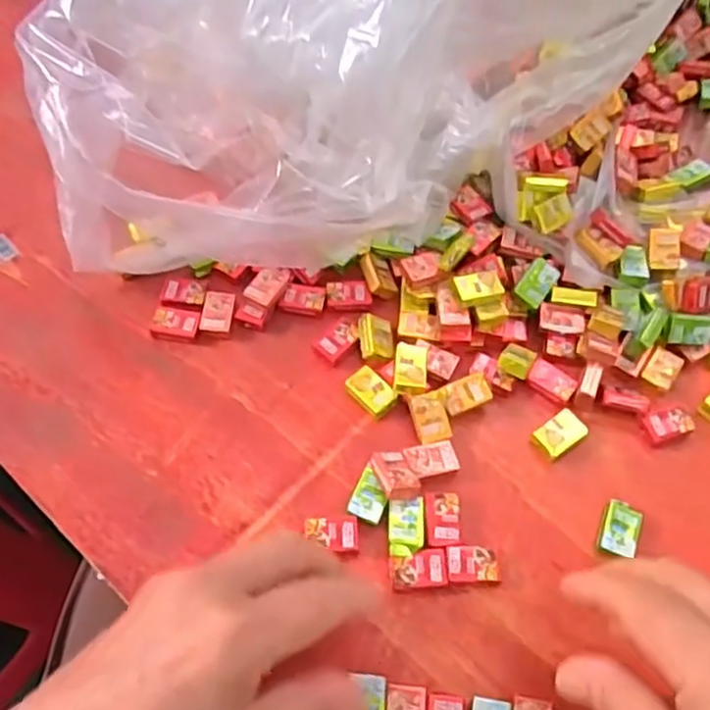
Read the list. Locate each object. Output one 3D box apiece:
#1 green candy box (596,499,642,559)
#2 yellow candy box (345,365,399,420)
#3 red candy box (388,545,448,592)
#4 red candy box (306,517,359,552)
[{"bbox_3d":[0.130,0.086,0.337,0.019,0.010,0.028,20,61,9],"label":"green candy box"},{"bbox_3d":[0.009,0.020,0.367,0.026,0.006,0.018,42,67,19],"label":"yellow candy box"},{"bbox_3d":[0.030,0.100,0.320,0.026,0.010,0.019,0,60,-3],"label":"red candy box"},{"bbox_3d":[-0.011,0.085,0.327,0.025,0.008,0.016,3,60,-1],"label":"red candy box"}]

